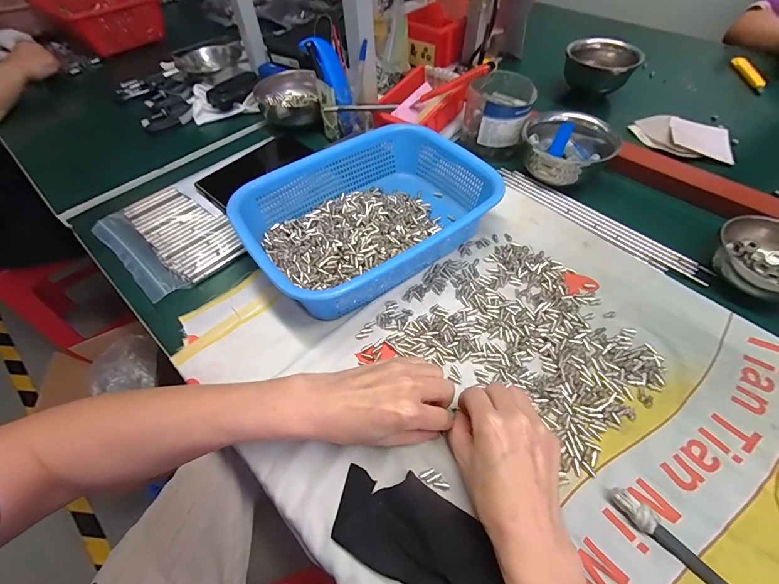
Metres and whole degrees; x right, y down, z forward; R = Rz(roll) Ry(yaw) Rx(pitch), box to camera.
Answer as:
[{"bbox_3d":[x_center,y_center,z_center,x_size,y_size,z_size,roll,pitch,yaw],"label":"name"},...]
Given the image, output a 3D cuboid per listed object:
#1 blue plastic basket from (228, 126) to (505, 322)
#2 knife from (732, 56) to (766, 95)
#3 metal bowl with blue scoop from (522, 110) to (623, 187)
[{"bbox_3d":[-0.021,-0.096,0.431,0.284,0.069,0.209,-32,60,-19],"label":"blue plastic basket"},{"bbox_3d":[0.685,-0.415,0.667,0.024,0.012,0.097,-8,68,-4],"label":"knife"},{"bbox_3d":[0.252,-0.209,0.503,0.116,0.069,0.096,15,57,12],"label":"metal bowl with blue scoop"}]

